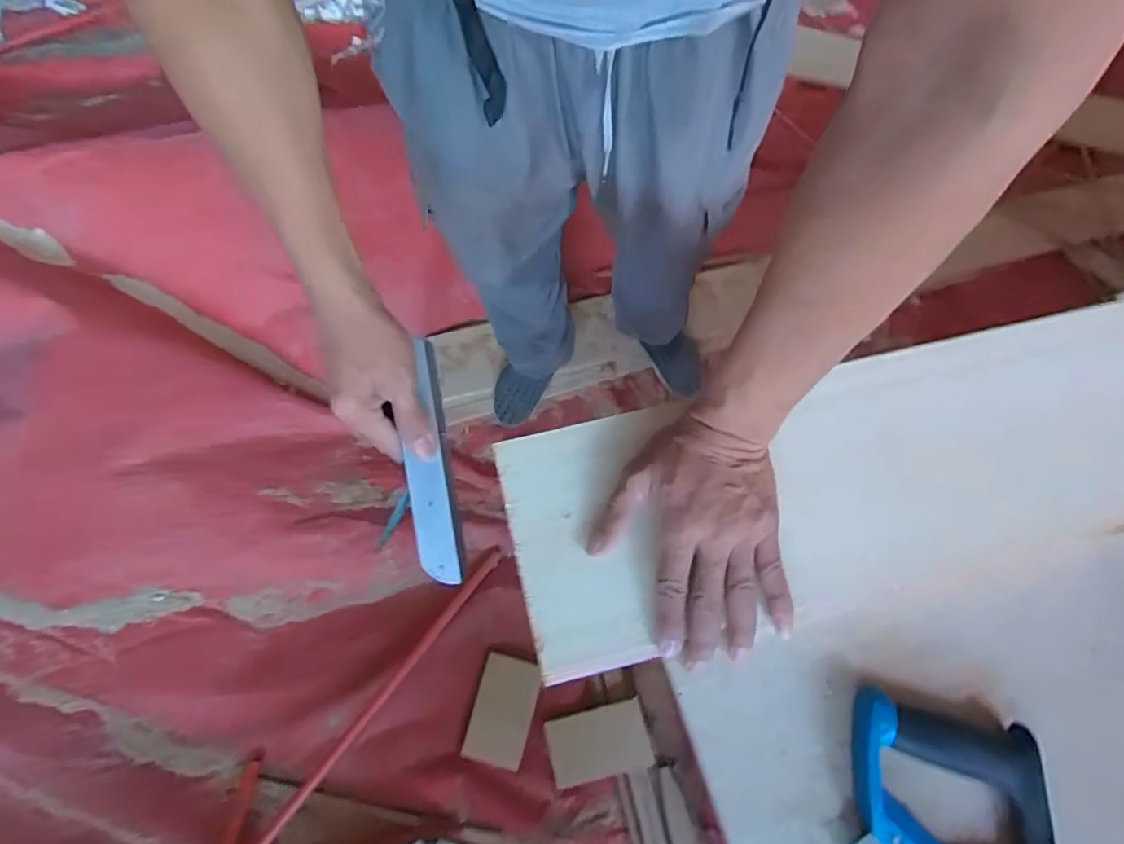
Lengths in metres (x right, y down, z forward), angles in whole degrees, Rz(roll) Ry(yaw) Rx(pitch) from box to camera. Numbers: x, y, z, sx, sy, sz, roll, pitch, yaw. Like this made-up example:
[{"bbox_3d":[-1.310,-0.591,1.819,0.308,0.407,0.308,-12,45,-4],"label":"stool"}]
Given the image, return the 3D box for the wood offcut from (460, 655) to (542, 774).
[{"bbox_3d":[-0.113,0.556,1.118,0.112,0.015,0.186,14,73,4],"label":"wood offcut"}]

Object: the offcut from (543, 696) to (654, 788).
[{"bbox_3d":[0.067,0.611,1.104,0.187,0.020,0.117,-14,74,-5],"label":"offcut"}]

